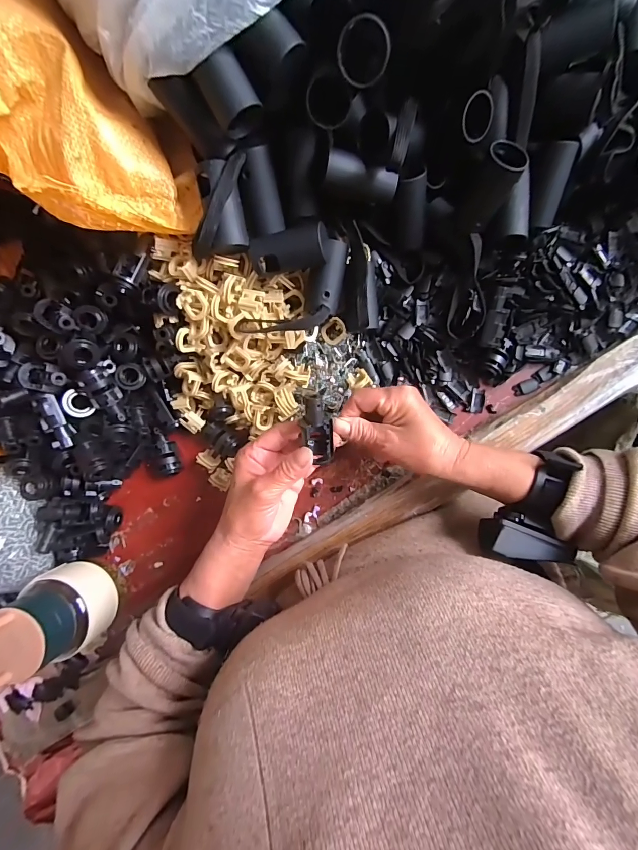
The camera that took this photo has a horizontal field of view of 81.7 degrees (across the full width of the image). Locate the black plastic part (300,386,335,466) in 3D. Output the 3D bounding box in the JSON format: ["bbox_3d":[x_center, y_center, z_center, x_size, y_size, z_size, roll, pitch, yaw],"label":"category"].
[{"bbox_3d":[-0.001,0.002,0.289,0.022,0.013,0.064,-8,121,4],"label":"black plastic part"}]

